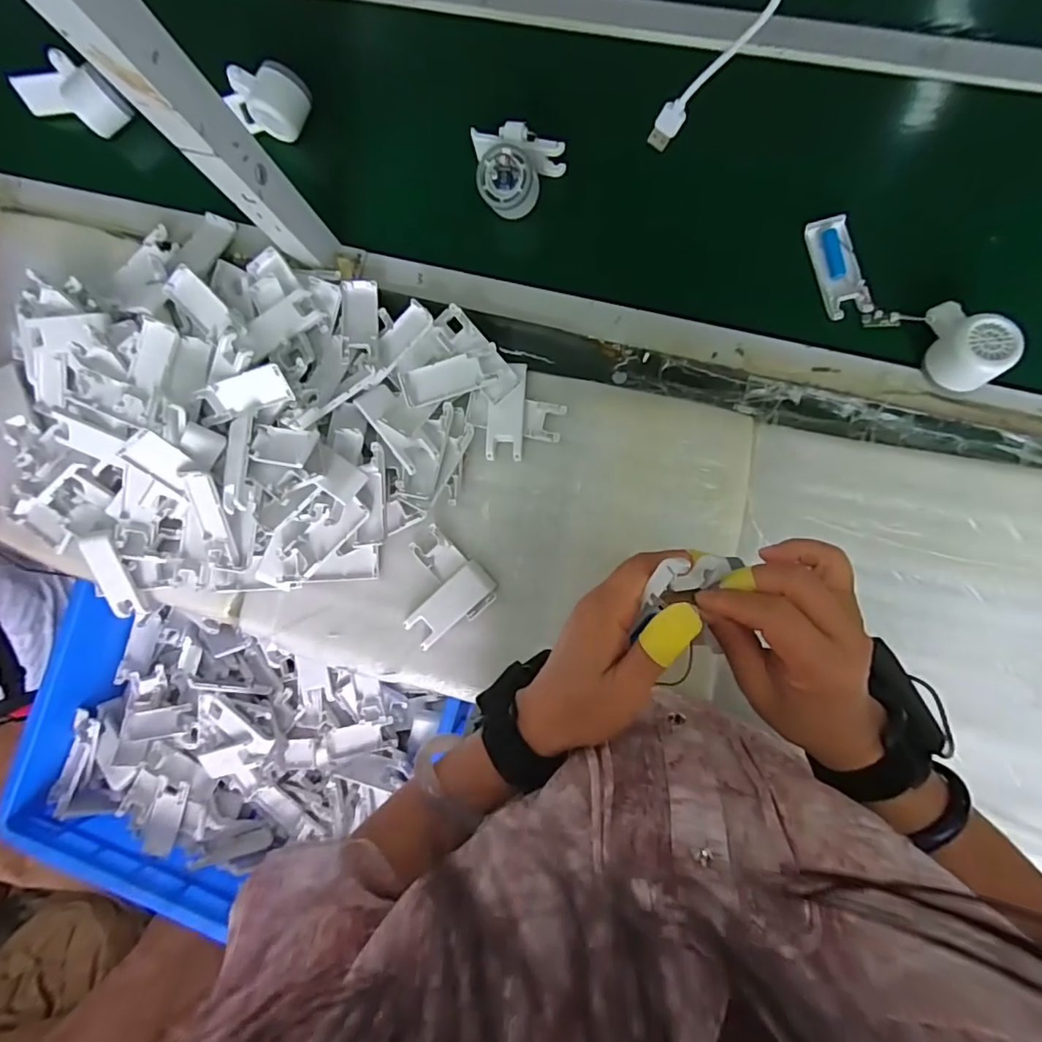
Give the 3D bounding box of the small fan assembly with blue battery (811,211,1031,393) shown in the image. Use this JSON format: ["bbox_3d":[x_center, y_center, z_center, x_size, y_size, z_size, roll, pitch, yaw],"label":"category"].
[{"bbox_3d":[0.361,-0.215,0.511,0.070,0.050,0.220,-41,82,3],"label":"small fan assembly with blue battery"}]

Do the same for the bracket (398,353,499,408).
[{"bbox_3d":[-0.077,-0.149,0.556,0.095,0.010,0.038,-17,84,6],"label":"bracket"}]

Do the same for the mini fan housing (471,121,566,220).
[{"bbox_3d":[-0.009,-0.374,0.578,0.096,0.063,0.082,11,87,8],"label":"mini fan housing"}]

